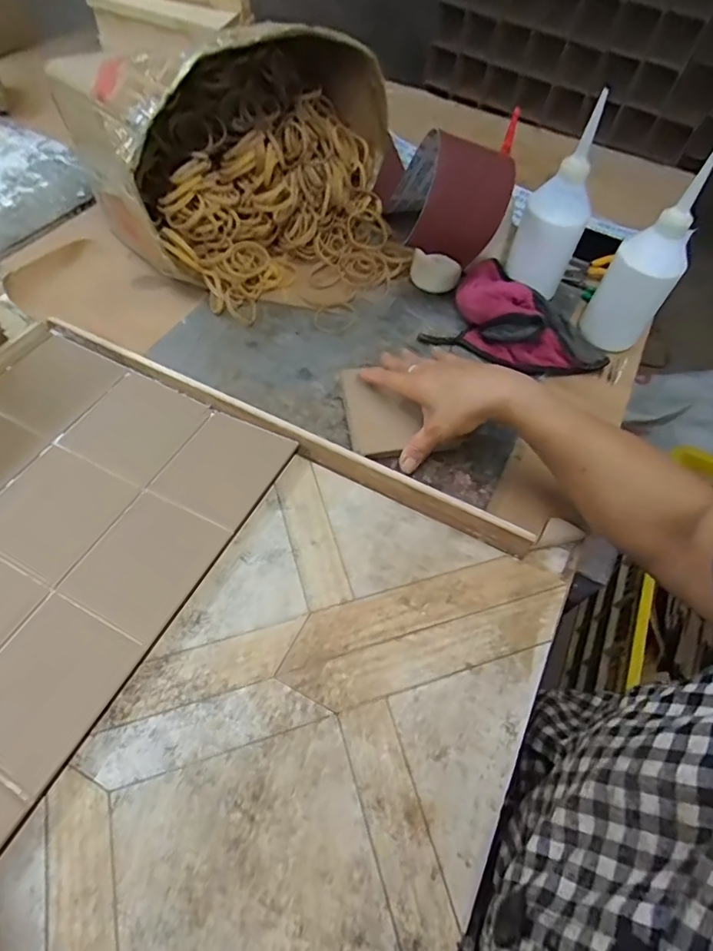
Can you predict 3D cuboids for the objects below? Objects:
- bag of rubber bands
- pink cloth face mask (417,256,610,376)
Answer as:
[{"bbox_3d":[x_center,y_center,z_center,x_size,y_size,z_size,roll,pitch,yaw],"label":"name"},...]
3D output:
[{"bbox_3d":[-0.103,-0.350,0.573,0.310,0.201,0.283,-36,67,-23],"label":"bag of rubber bands"},{"bbox_3d":[0.190,-0.173,0.568,0.185,0.054,0.133,30,61,14],"label":"pink cloth face mask"}]

